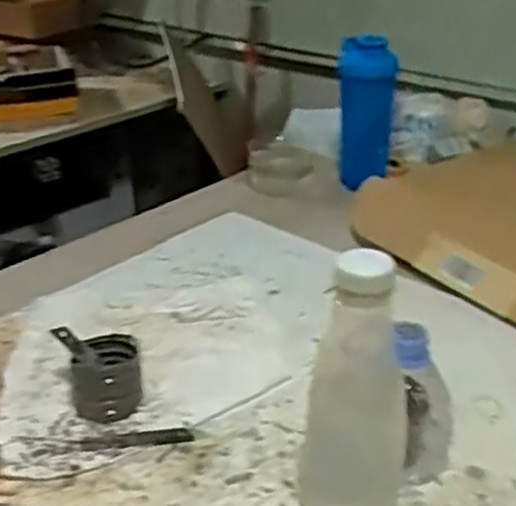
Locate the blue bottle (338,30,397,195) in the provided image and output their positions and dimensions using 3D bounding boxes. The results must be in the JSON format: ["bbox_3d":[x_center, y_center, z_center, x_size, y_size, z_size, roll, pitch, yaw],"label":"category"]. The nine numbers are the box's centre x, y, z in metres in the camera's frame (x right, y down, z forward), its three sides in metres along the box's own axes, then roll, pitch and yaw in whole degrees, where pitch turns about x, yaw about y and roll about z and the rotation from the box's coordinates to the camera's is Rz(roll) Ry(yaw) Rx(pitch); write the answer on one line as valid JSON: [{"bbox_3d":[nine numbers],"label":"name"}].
[{"bbox_3d":[0.154,-0.200,1.096,0.079,0.217,0.076,5,29,9],"label":"blue bottle"}]

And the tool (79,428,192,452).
[{"bbox_3d":[-0.107,0.164,0.674,0.098,0.004,0.018,-3,29,-7],"label":"tool"}]

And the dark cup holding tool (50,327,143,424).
[{"bbox_3d":[-0.143,0.111,0.709,0.067,0.062,0.076,-16,32,-27],"label":"dark cup holding tool"}]

